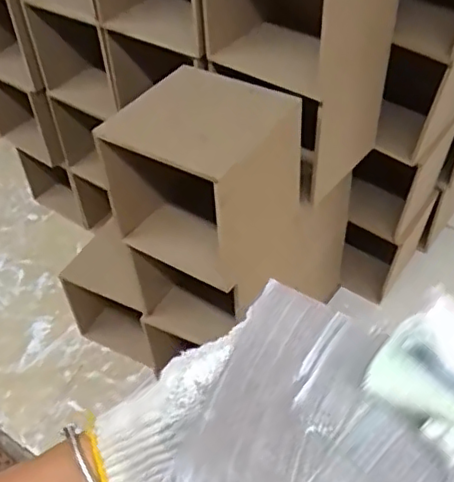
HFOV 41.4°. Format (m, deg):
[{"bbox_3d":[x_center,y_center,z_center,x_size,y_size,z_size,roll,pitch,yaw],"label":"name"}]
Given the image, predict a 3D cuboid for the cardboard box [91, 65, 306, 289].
[{"bbox_3d":[-0.017,-0.050,0.479,0.112,0.119,0.114,29,53,26],"label":"cardboard box"}]

